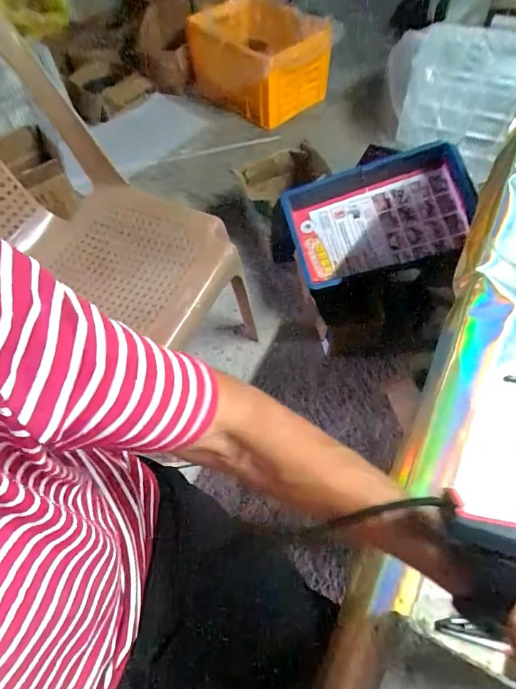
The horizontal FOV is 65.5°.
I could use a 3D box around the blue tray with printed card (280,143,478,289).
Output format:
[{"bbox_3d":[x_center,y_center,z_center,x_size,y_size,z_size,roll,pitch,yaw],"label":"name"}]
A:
[{"bbox_3d":[0.300,-0.315,0.997,0.434,0.088,0.271,-18,85,11],"label":"blue tray with printed card"}]

